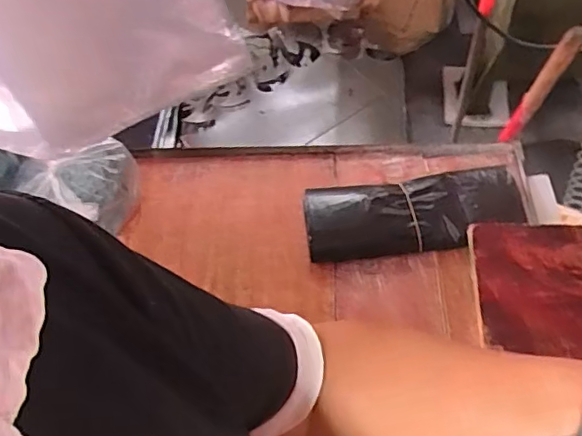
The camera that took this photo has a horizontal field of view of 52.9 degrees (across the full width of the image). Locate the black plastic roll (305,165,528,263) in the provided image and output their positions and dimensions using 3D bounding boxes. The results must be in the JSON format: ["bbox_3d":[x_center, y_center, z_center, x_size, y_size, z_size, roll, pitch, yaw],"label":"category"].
[{"bbox_3d":[0.174,-0.006,0.847,0.304,0.038,0.117,-7,52,1],"label":"black plastic roll"}]

